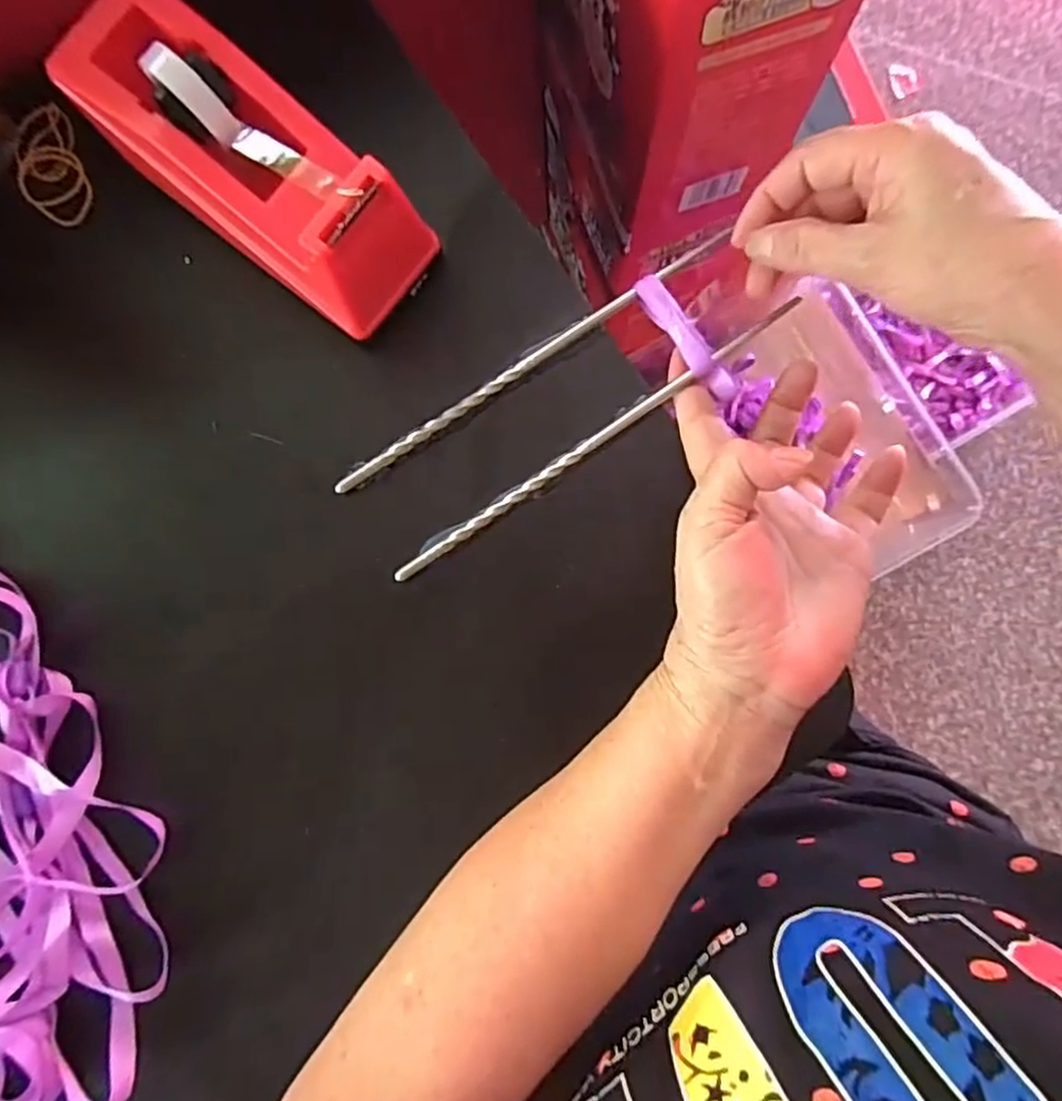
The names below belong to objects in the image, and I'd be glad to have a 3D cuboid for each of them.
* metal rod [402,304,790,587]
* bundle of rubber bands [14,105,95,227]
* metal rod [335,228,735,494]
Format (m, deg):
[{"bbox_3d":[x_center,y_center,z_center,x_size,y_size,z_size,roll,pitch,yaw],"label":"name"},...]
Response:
[{"bbox_3d":[0.030,-0.051,0.316,0.219,0.009,0.007,-35,81,-1],"label":"metal rod"},{"bbox_3d":[-0.241,-0.191,0.347,0.031,0.009,0.061,-25,84,0],"label":"bundle of rubber bands"},{"bbox_3d":[0.000,-0.088,0.321,0.212,0.006,0.008,-33,81,-1],"label":"metal rod"}]

